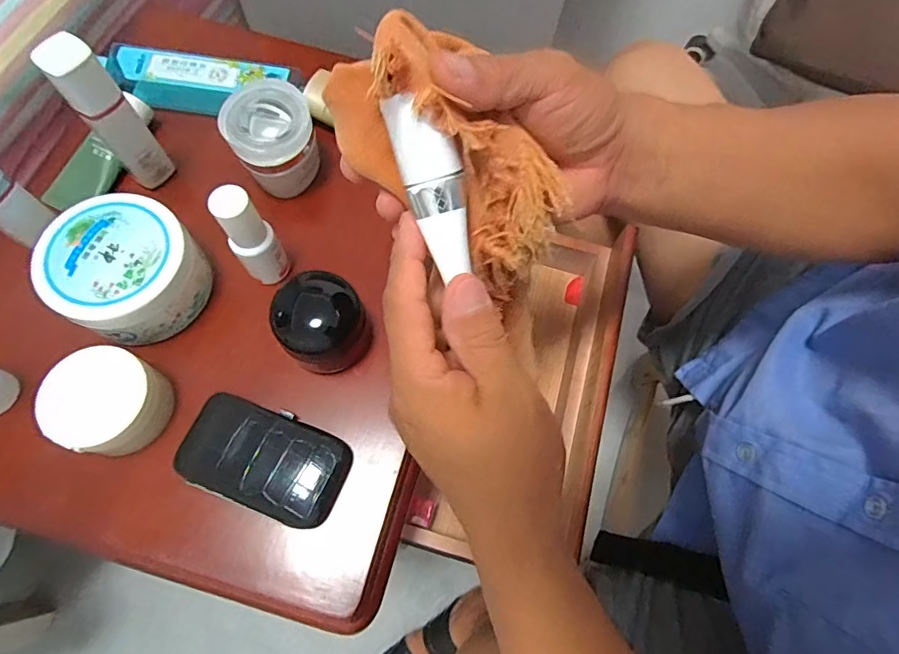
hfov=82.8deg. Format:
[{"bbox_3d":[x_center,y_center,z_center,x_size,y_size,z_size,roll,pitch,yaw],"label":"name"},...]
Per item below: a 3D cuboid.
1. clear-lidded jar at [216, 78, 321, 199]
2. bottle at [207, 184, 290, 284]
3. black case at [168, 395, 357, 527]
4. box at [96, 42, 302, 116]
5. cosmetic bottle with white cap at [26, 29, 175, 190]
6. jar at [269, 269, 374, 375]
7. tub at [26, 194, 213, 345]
[{"bbox_3d":[-0.137,-0.145,0.403,0.065,0.062,0.062,-30,74,-12],"label":"clear-lidded jar"},{"bbox_3d":[-0.140,-0.062,0.362,0.029,0.090,0.025,-34,75,-14],"label":"bottle"},{"bbox_3d":[-0.124,0.088,0.341,0.108,0.018,0.062,20,70,5],"label":"black case"},{"bbox_3d":[-0.212,-0.210,0.438,0.154,0.032,0.040,5,70,0],"label":"box"},{"bbox_3d":[-0.241,-0.149,0.368,0.032,0.122,0.024,-39,76,-15],"label":"cosmetic bottle with white cap"},{"bbox_3d":[-0.093,-0.002,0.366,0.058,0.045,0.069,-39,76,-15],"label":"jar"},{"bbox_3d":[-0.227,-0.040,0.360,0.088,0.051,0.092,1,70,-2],"label":"tub"}]

